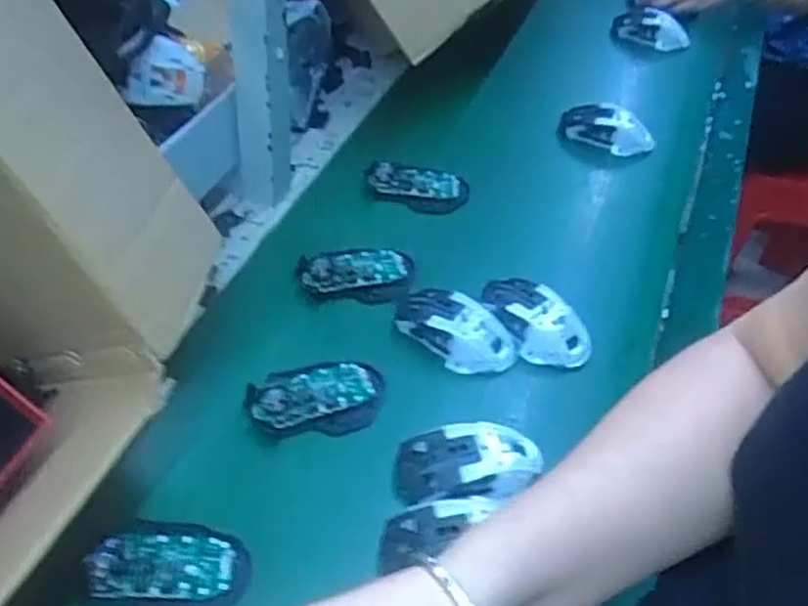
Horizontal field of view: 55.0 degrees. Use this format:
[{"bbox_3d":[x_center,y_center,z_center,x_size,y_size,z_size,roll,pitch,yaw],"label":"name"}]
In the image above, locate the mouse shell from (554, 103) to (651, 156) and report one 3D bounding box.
[{"bbox_3d":[0.253,-0.220,0.964,0.115,0.029,0.071,17,46,9],"label":"mouse shell"}]

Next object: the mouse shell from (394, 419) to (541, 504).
[{"bbox_3d":[0.052,0.124,0.612,0.117,0.036,0.066,-3,47,-10],"label":"mouse shell"}]

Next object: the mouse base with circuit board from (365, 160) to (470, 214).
[{"bbox_3d":[0.014,-0.133,0.866,0.113,0.016,0.060,8,46,1],"label":"mouse base with circuit board"}]

